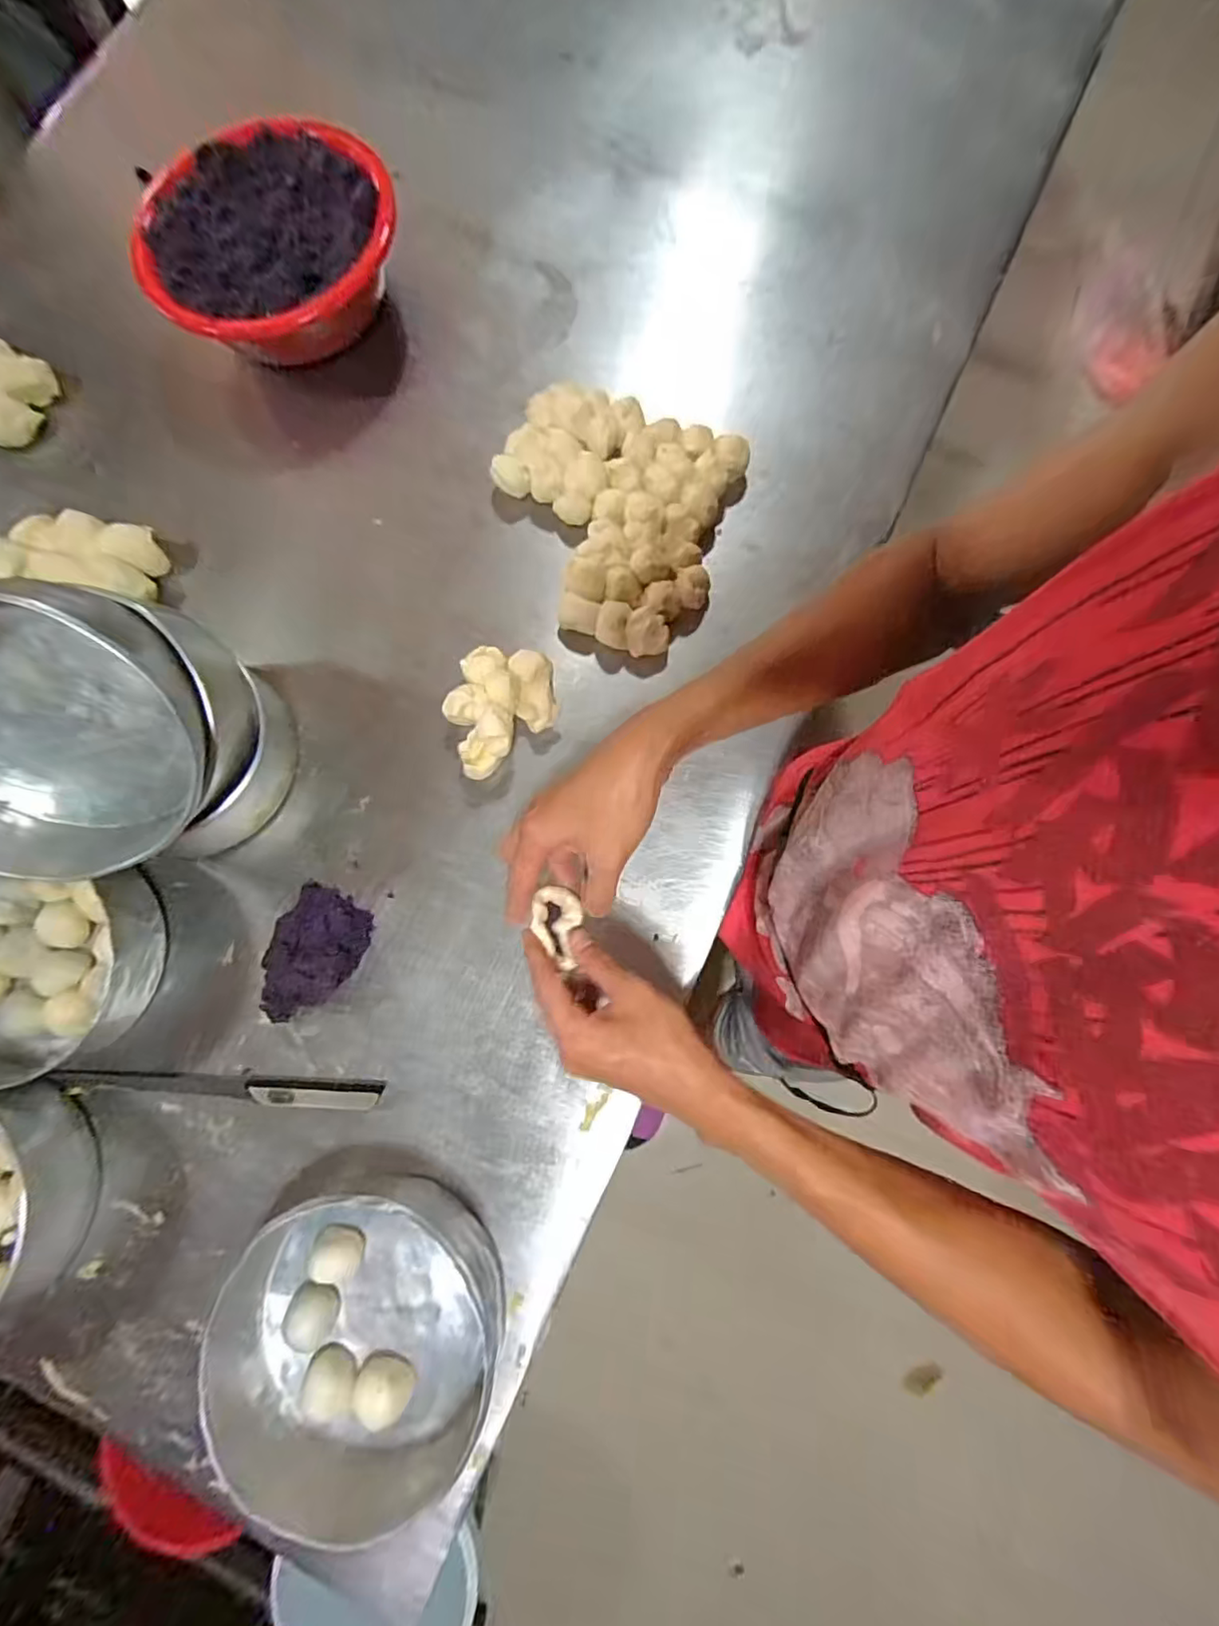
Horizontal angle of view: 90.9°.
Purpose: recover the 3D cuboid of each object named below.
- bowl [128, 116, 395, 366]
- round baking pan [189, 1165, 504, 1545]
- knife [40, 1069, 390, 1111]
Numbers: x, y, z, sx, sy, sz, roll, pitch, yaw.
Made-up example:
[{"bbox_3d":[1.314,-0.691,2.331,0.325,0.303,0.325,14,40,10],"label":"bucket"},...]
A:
[{"bbox_3d":[-0.341,-0.585,0.638,0.234,0.100,0.237,0,80,2],"label":"bowl"},{"bbox_3d":[-0.191,0.398,0.464,0.208,0.078,0.204,0,79,1],"label":"round baking pan"},{"bbox_3d":[-0.344,0.239,0.521,0.291,0.017,0.021,2,79,2],"label":"knife"}]

